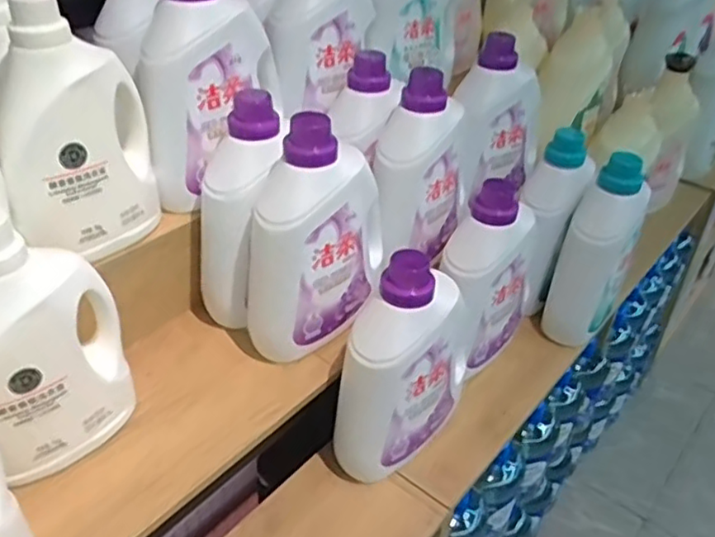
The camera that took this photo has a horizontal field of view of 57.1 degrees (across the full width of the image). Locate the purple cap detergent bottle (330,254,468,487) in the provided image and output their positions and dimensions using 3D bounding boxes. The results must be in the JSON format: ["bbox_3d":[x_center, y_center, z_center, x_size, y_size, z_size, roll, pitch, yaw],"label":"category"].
[{"bbox_3d":[0.064,0.119,0.871,0.088,0.298,0.182,30,44,32],"label":"purple cap detergent bottle"}]

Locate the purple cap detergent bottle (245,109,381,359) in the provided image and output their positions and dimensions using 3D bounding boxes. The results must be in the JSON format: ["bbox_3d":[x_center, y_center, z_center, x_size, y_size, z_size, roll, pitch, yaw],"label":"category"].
[{"bbox_3d":[-0.049,-0.049,0.881,0.199,0.302,0.084,-27,45,-35],"label":"purple cap detergent bottle"}]

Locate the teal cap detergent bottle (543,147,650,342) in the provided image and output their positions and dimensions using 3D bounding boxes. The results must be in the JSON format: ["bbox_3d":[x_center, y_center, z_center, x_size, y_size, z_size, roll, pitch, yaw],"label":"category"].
[{"bbox_3d":[0.416,-0.029,1.143,0.107,0.356,0.138,19,39,20],"label":"teal cap detergent bottle"}]

